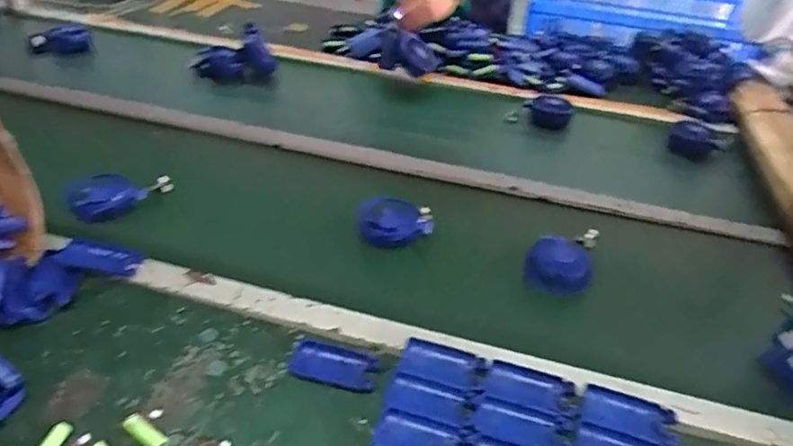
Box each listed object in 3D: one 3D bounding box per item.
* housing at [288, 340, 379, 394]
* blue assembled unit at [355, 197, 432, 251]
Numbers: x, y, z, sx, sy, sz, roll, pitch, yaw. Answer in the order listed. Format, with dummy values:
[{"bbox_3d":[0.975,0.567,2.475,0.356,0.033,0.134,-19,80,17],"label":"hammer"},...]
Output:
[{"bbox_3d":[-0.070,0.158,0.624,0.096,0.009,0.050,11,41,9],"label":"housing"},{"bbox_3d":[-0.006,-0.001,0.840,0.116,0.045,0.087,6,41,3],"label":"blue assembled unit"}]

